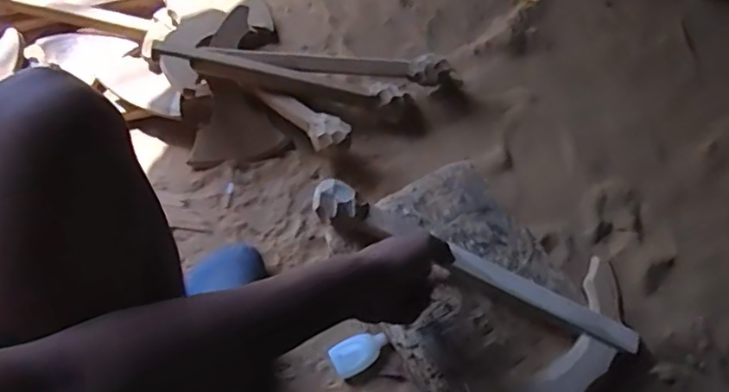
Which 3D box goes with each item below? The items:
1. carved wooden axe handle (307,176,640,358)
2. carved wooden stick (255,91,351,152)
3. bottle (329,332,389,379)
[{"bbox_3d":[0.113,0.075,0.663,0.368,0.035,0.039,26,66,9],"label":"carved wooden axe handle"},{"bbox_3d":[-0.091,-0.119,0.920,0.153,0.031,0.052,35,69,20],"label":"carved wooden stick"},{"bbox_3d":[-0.006,0.208,0.815,0.078,0.021,0.044,-25,63,-10],"label":"bottle"}]

